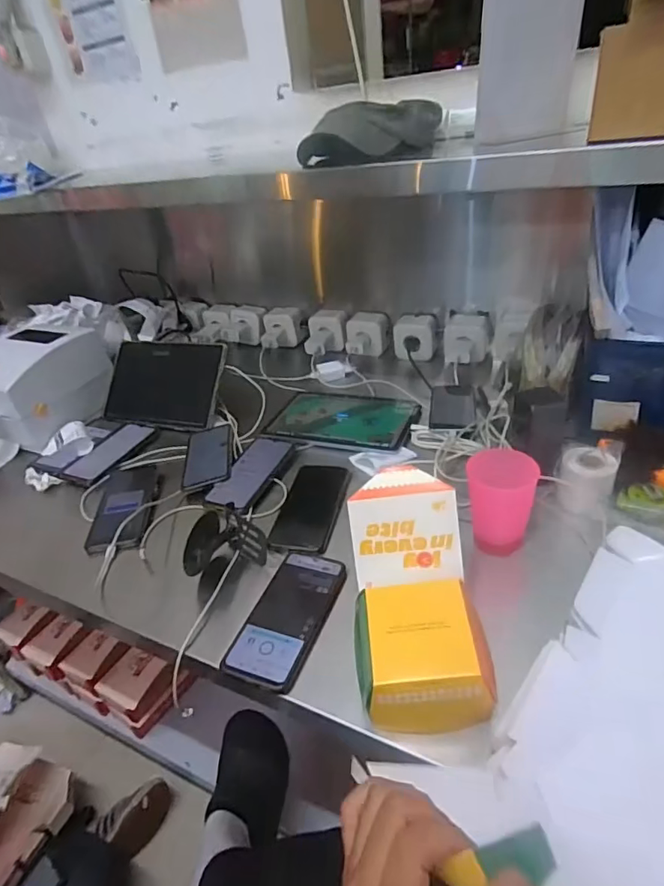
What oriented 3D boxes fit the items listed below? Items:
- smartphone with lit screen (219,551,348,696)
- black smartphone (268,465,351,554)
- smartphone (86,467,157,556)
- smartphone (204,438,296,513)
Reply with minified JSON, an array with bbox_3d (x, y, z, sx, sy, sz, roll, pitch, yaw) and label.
[{"bbox_3d":[-0.048,0.188,0.560,0.083,0.018,0.169,7,37,21],"label":"smartphone with lit screen"},{"bbox_3d":[-0.026,0.090,0.724,0.080,0.008,0.181,8,36,7],"label":"black smartphone"},{"bbox_3d":[-0.315,0.092,0.761,0.077,0.012,0.175,-10,34,-3],"label":"smartphone"},{"bbox_3d":[-0.127,0.045,0.793,0.074,0.015,0.183,8,37,22],"label":"smartphone"}]

